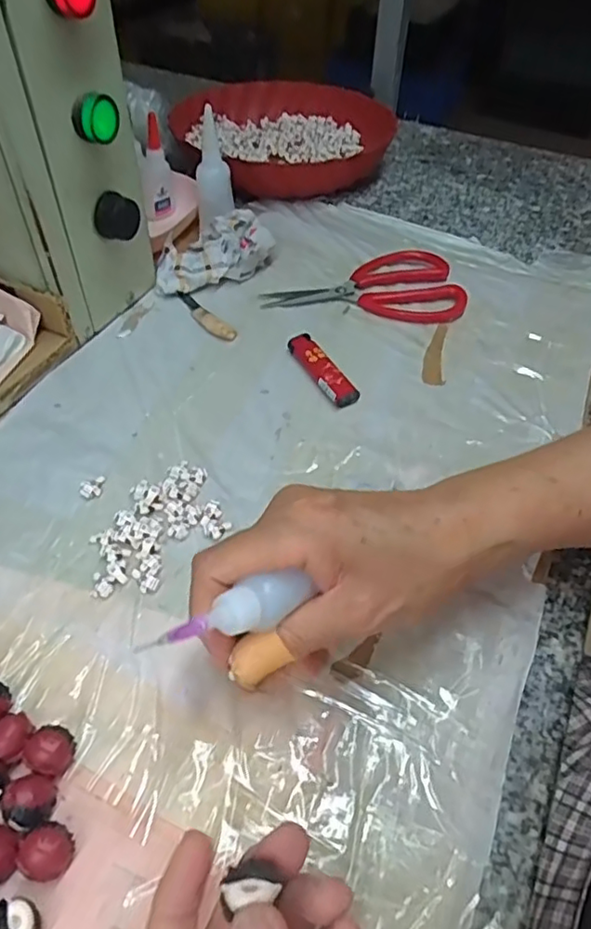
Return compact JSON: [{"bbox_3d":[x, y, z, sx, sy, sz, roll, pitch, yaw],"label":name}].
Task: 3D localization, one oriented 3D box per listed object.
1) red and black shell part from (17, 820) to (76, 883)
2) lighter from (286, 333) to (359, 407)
[{"bbox_3d":[-0.097,0.152,0.235,0.018,0.018,0.019,1,49,-1],"label":"red and black shell part"},{"bbox_3d":[0.019,-0.068,0.429,0.019,0.011,0.074,-24,54,-21],"label":"lighter"}]

